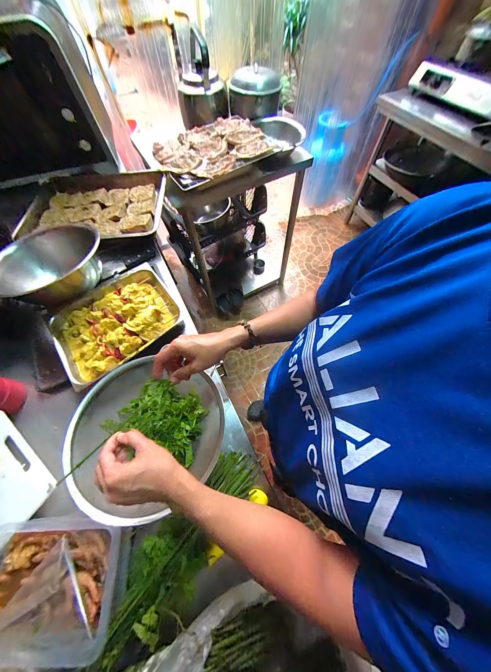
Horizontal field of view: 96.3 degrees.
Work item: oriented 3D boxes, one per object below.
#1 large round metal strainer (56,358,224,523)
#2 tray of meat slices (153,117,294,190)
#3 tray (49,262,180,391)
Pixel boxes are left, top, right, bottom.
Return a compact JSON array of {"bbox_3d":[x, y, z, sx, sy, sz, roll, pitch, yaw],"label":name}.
[{"bbox_3d":[-0.181,0.178,0.412,0.267,0.075,0.248,0,64,1],"label":"large round metal strainer"},{"bbox_3d":[-0.075,-0.668,0.776,0.463,0.053,0.266,-33,68,-14],"label":"tray of meat slices"},{"bbox_3d":[-0.312,-0.043,0.530,0.279,0.044,0.236,-33,68,-14],"label":"tray"}]

